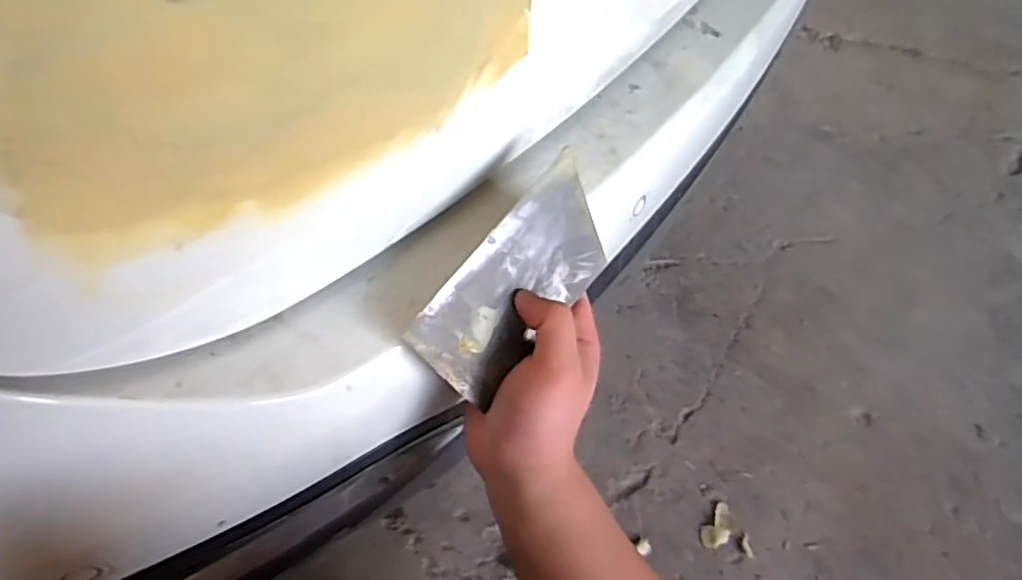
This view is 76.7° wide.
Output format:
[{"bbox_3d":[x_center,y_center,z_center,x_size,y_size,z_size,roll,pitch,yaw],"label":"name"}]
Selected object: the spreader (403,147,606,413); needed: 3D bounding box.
[{"bbox_3d":[0.006,-0.005,0.377,0.141,0.069,0.004,-49,29,-15],"label":"spreader"}]

